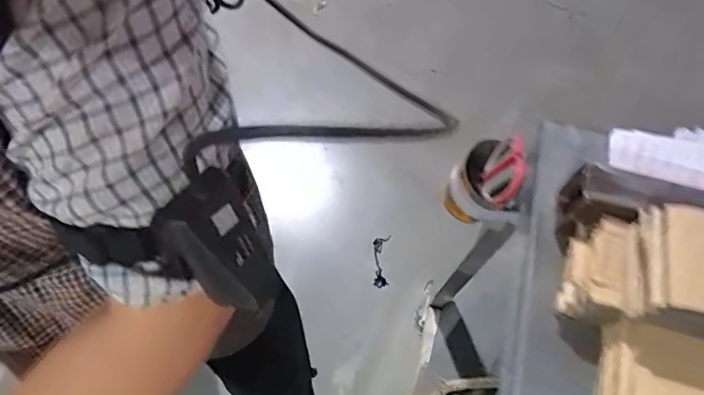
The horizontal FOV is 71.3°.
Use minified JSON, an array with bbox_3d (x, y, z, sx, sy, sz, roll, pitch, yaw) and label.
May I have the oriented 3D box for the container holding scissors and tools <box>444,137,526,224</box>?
[{"bbox_3d":[0.169,-0.026,0.624,0.076,0.123,0.081,1,65,-2],"label":"container holding scissors and tools"}]

